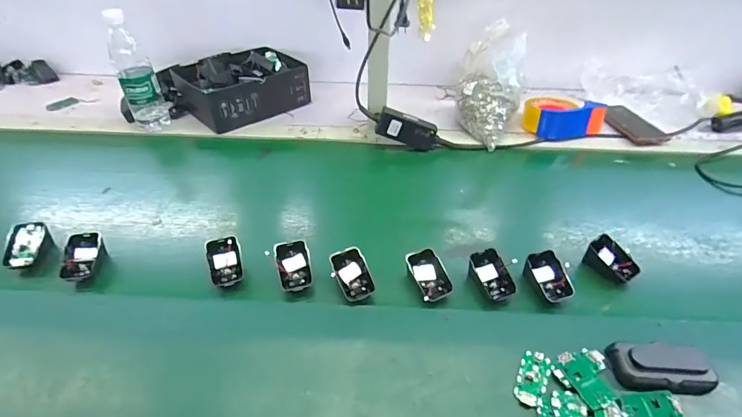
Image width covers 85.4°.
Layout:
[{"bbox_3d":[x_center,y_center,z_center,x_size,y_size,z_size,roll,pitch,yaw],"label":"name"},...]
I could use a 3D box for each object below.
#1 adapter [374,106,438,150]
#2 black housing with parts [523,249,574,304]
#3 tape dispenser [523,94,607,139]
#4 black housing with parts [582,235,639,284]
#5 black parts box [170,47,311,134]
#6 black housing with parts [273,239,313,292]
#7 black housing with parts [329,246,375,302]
[{"bbox_3d":[0.073,-0.153,0.786,0.121,0.056,0.029,19,43,-10],"label":"adapter"},{"bbox_3d":[0.241,0.094,0.545,0.050,0.035,0.066,-14,44,-11],"label":"black housing with parts"},{"bbox_3d":[0.403,-0.200,0.858,0.149,0.067,0.094,-2,43,1],"label":"tape dispenser"},{"bbox_3d":[0.342,0.076,0.573,0.052,0.038,0.065,-27,48,-23],"label":"black housing with parts"},{"bbox_3d":[-0.284,-0.283,0.906,0.259,0.090,0.191,-32,50,-27],"label":"black parts box"},{"bbox_3d":[-0.105,0.078,0.549,0.046,0.016,0.068,-9,73,-15],"label":"black housing with parts"},{"bbox_3d":[-0.025,0.088,0.539,0.047,0.013,0.069,-15,75,-18],"label":"black housing with parts"}]

